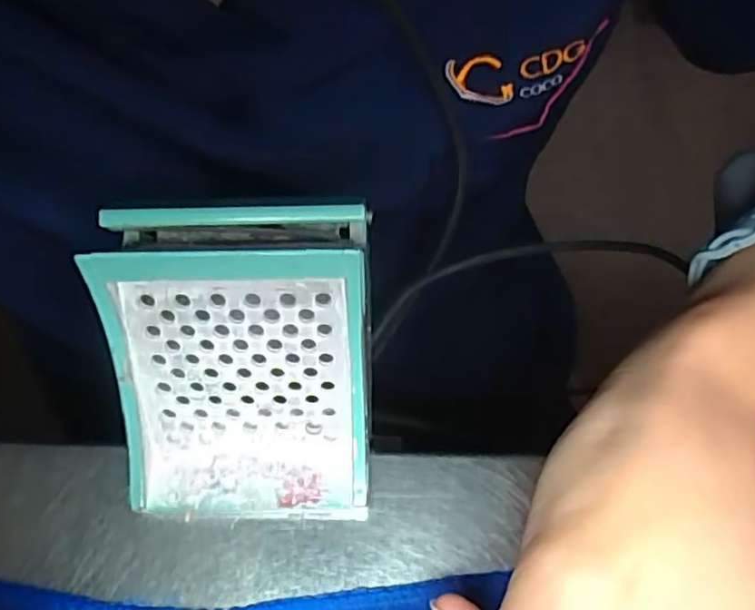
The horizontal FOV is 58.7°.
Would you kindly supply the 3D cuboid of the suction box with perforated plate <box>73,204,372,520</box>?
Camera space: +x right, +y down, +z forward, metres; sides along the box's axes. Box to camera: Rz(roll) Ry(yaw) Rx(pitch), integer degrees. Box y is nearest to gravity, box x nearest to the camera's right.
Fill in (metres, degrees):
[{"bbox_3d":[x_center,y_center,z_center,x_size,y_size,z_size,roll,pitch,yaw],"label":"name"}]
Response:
[{"bbox_3d":[-0.040,0.018,0.202,0.075,0.064,0.083,-1,69,0],"label":"suction box with perforated plate"}]

